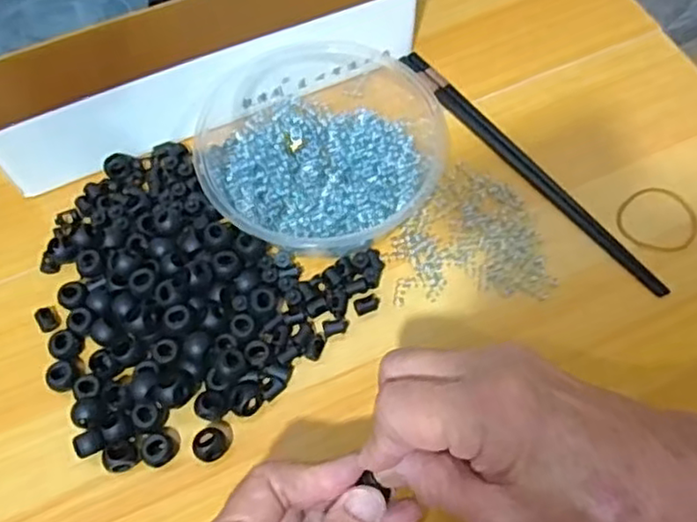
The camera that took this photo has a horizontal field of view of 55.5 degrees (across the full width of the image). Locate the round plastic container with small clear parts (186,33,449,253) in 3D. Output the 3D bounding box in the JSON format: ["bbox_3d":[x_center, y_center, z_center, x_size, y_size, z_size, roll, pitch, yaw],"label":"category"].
[{"bbox_3d":[-0.012,-0.075,0.417,0.158,0.051,0.148,0,62,1],"label":"round plastic container with small clear parts"}]

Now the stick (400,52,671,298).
[{"bbox_3d":[0.115,-0.065,0.436,0.014,0.008,0.235,-33,66,-16],"label":"stick"}]

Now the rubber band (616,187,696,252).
[{"bbox_3d":[0.196,-0.026,0.417,0.048,0.004,0.047,30,66,16],"label":"rubber band"}]

